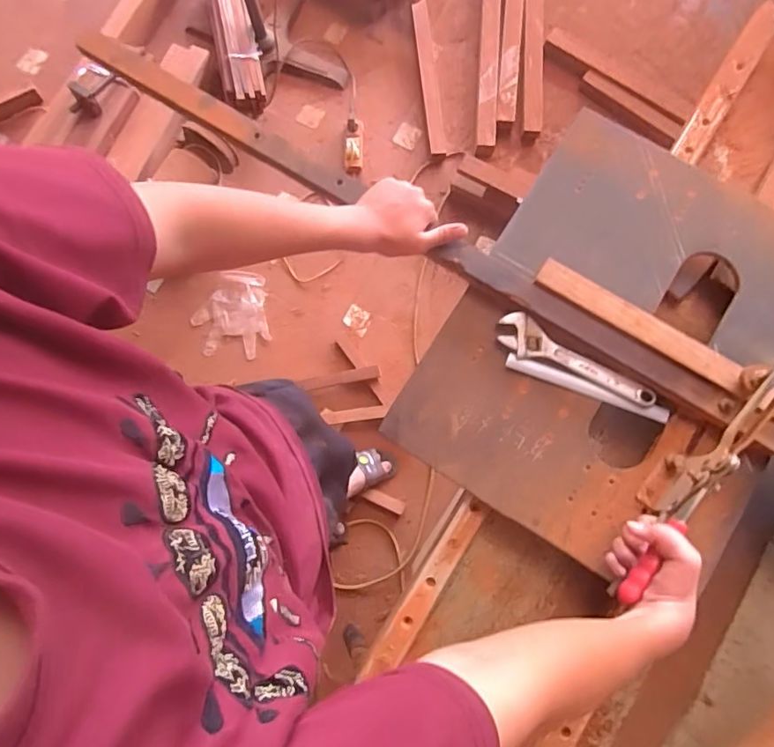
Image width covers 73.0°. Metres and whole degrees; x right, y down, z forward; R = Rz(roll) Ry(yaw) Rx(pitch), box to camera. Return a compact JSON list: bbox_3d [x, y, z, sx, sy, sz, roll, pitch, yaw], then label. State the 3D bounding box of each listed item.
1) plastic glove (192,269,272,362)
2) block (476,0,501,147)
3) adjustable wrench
[{"bbox_3d":[-0.456,-0.165,1.526,0.223,0.020,0.239,-7,90,8],"label":"plastic glove"},{"bbox_3d":[0.322,-1.020,1.646,0.062,0.038,0.709,5,77,-2],"label":"block"},{"bbox_3d":[0.219,-0.008,0.615,0.193,0.015,0.044,32,78,4],"label":"adjustable wrench"}]

